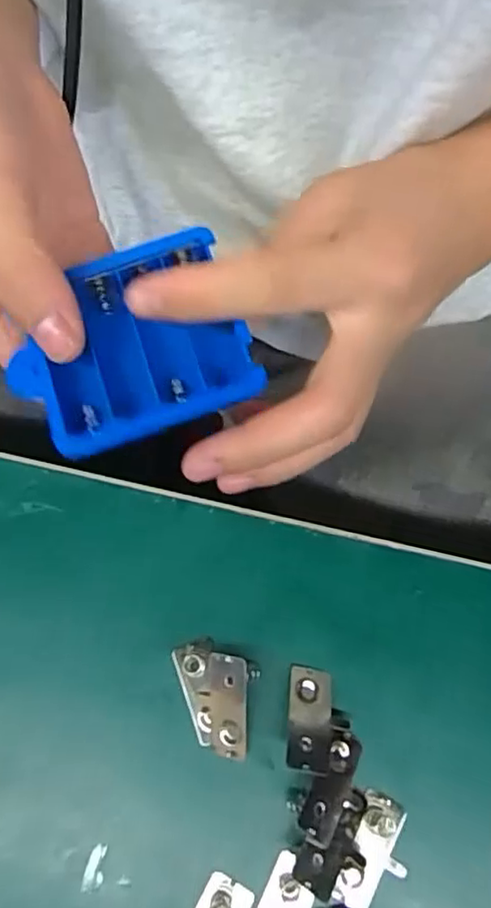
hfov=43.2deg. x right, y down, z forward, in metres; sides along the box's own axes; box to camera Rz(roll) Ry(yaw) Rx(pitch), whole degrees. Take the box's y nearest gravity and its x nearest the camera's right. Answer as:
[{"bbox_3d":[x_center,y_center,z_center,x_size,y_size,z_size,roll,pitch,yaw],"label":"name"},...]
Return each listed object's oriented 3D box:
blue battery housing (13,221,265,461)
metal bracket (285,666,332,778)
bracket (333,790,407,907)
[{"bbox_3d":[-0.040,-0.037,0.208,0.075,0.011,0.065,-20,73,-6],"label":"blue battery housing"},{"bbox_3d":[0.019,0.077,0.181,0.013,0.004,0.029,4,49,2],"label":"metal bracket"},{"bbox_3d":[0.037,0.113,0.174,0.016,0.004,0.029,23,73,6],"label":"bracket"}]

